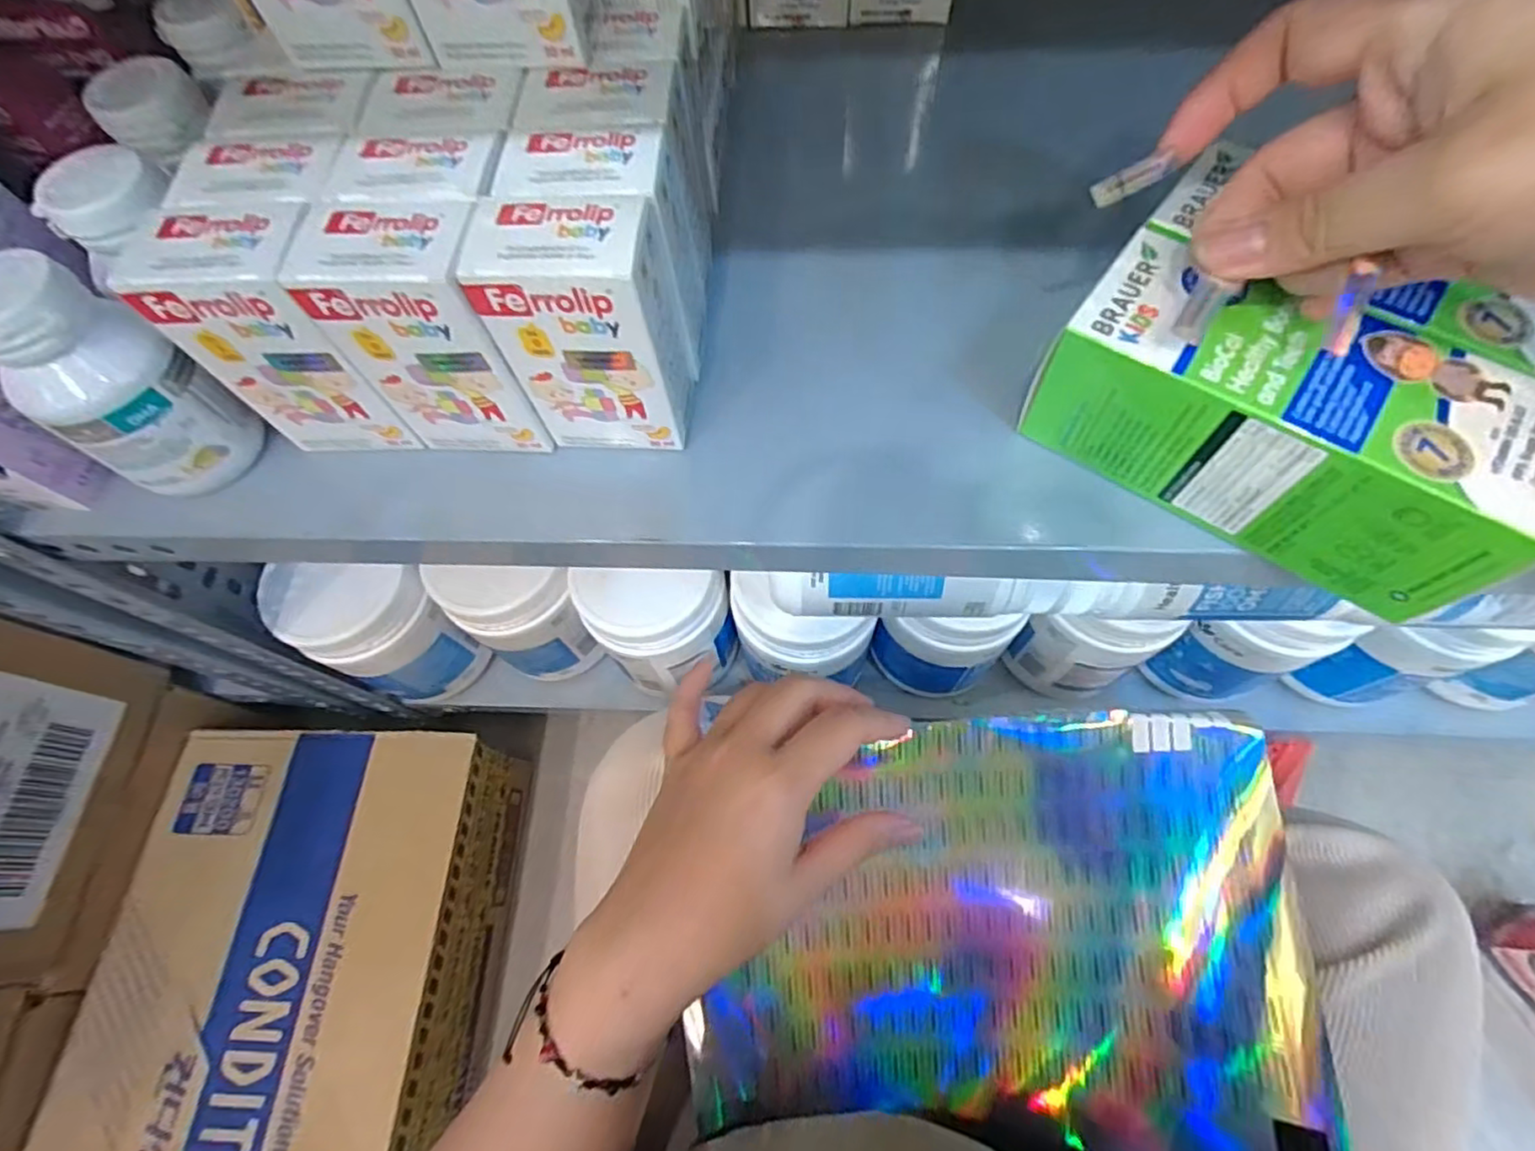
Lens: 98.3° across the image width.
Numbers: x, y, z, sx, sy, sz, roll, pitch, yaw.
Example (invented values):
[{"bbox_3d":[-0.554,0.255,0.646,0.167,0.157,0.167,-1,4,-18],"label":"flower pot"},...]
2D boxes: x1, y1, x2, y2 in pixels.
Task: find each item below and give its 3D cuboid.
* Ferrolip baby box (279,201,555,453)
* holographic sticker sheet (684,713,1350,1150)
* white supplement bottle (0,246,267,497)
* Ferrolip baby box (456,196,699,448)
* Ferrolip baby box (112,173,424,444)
[{"bbox_3d":[-0.122,-0.089,0.252,0.059,0.088,0.035,5,66,5],"label":"Ferrolip baby box"},{"bbox_3d":[0.128,0.196,0.385,0.302,0.077,0.219,4,66,5],"label":"holographic sticker sheet"},{"bbox_3d":[-0.249,-0.070,0.253,0.045,0.088,0.050,27,70,14],"label":"white supplement bottle"},{"bbox_3d":[-0.064,-0.090,0.249,0.059,0.088,0.038,-1,66,3],"label":"Ferrolip baby box"},{"bbox_3d":[-0.182,-0.093,0.258,0.060,0.089,0.045,-3,66,2],"label":"Ferrolip baby box"}]

